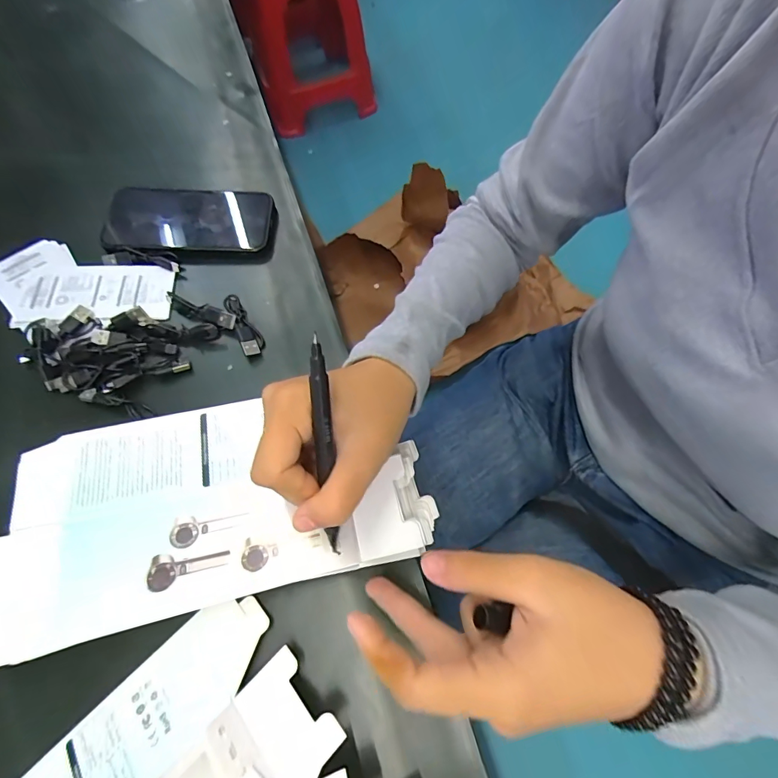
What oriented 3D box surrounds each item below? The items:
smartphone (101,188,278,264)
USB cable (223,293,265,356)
[{"bbox_3d":[-0.185,-0.155,0.403,0.152,0.019,0.078,0,66,-4],"label":"smartphone"},{"bbox_3d":[-0.122,-0.056,0.359,0.017,0.010,0.063,-27,68,-9],"label":"USB cable"}]

